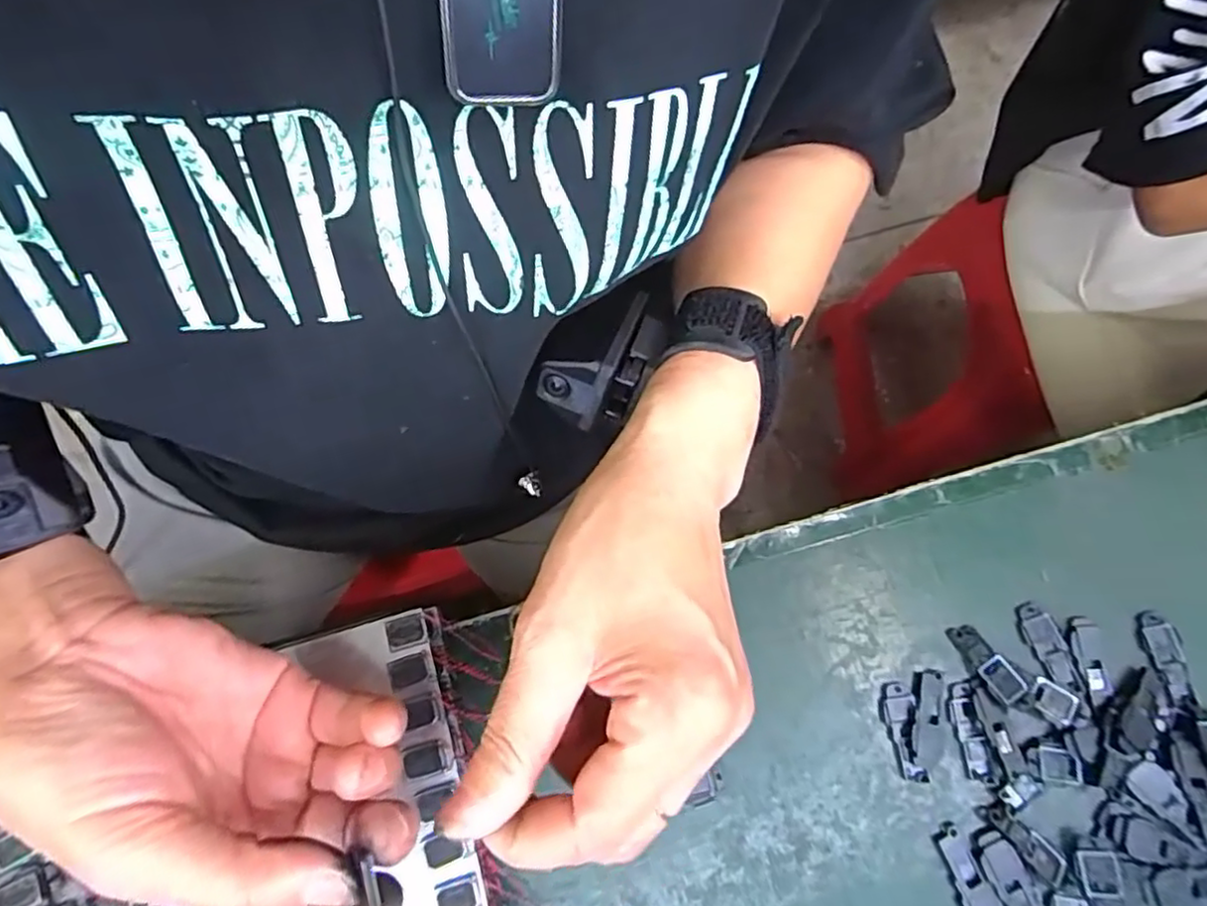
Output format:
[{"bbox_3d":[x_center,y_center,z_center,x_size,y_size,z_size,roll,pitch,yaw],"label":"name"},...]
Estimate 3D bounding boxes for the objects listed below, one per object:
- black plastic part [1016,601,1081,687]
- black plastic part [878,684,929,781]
[{"bbox_3d":[0.200,0.086,0.302,0.014,0.004,0.038,-19,76,-5],"label":"black plastic part"},{"bbox_3d":[0.130,0.121,0.293,0.015,0.004,0.040,-4,75,-1],"label":"black plastic part"}]

